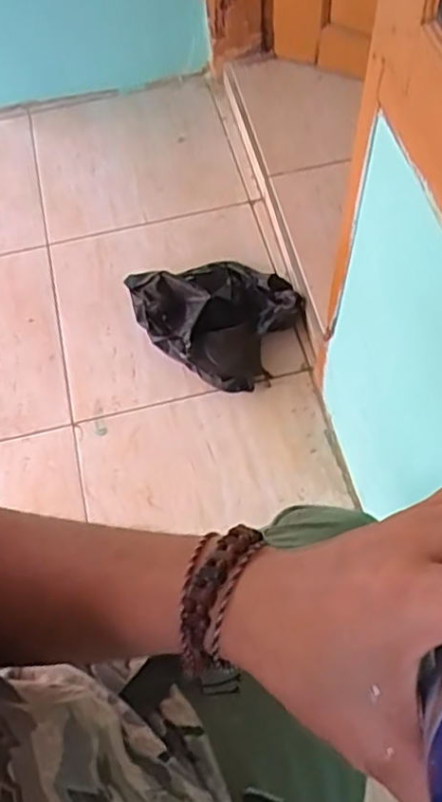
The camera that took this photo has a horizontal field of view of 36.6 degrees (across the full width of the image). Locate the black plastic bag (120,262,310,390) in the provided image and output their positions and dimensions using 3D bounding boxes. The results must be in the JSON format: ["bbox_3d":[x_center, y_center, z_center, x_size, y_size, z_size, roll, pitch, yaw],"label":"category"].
[{"bbox_3d":[0.006,-0.152,1.113,0.253,0.110,0.253,-35,64,-15],"label":"black plastic bag"}]

